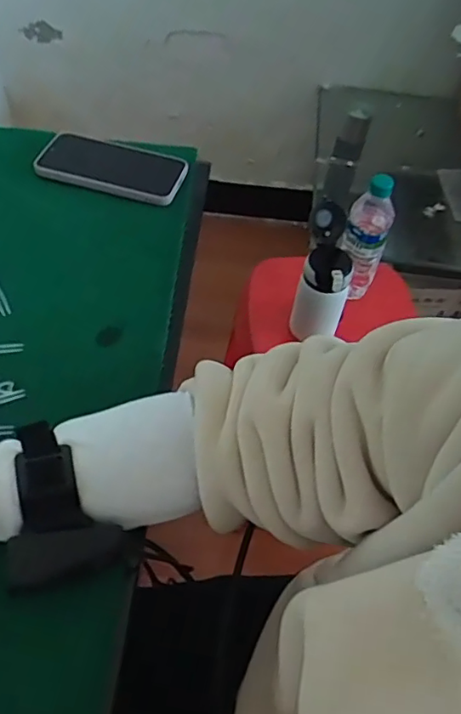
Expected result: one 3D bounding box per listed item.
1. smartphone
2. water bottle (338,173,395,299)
[{"bbox_3d":[-0.130,-0.217,0.645,0.159,0.015,0.085,13,53,6],"label":"smartphone"},{"bbox_3d":[0.208,-0.183,0.898,0.064,0.220,0.059,19,54,10],"label":"water bottle"}]

